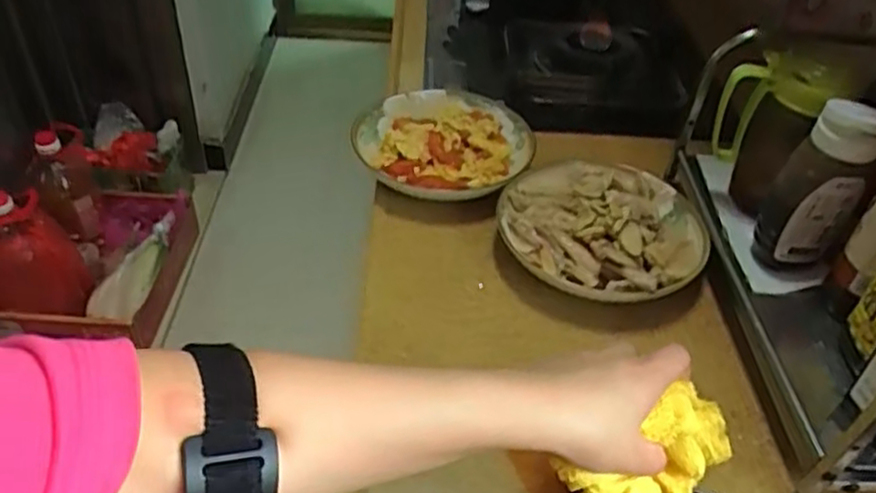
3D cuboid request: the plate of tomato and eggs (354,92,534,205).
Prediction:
[{"bbox_3d":[0.004,-0.114,0.795,0.195,0.045,0.181,2,42,-2],"label":"plate of tomato and eggs"}]

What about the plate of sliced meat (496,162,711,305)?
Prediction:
[{"bbox_3d":[0.160,-0.022,0.697,0.191,0.036,0.184,2,42,-2],"label":"plate of sliced meat"}]

